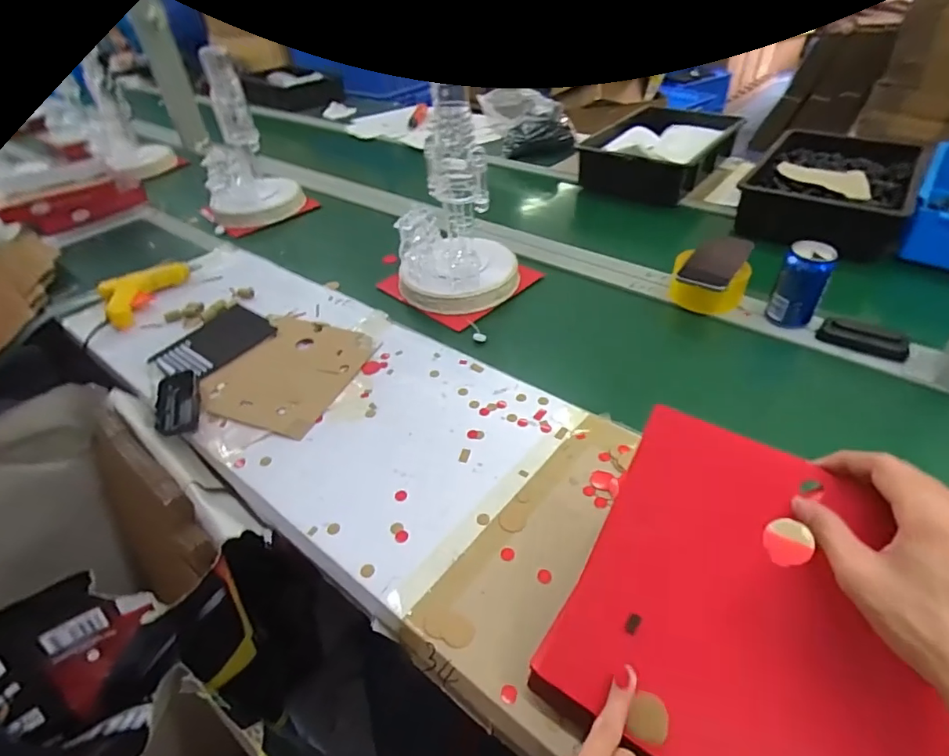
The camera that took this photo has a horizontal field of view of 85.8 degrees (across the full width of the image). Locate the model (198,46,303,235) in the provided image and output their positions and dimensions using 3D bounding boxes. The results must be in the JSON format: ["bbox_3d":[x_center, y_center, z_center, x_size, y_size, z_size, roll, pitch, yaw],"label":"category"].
[{"bbox_3d":[-0.531,-0.538,1.134,0.196,0.311,0.169,-18,43,-15],"label":"model"}]

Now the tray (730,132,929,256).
[{"bbox_3d":[0.729,-0.390,1.046,0.274,0.097,0.390,24,49,28],"label":"tray"}]

